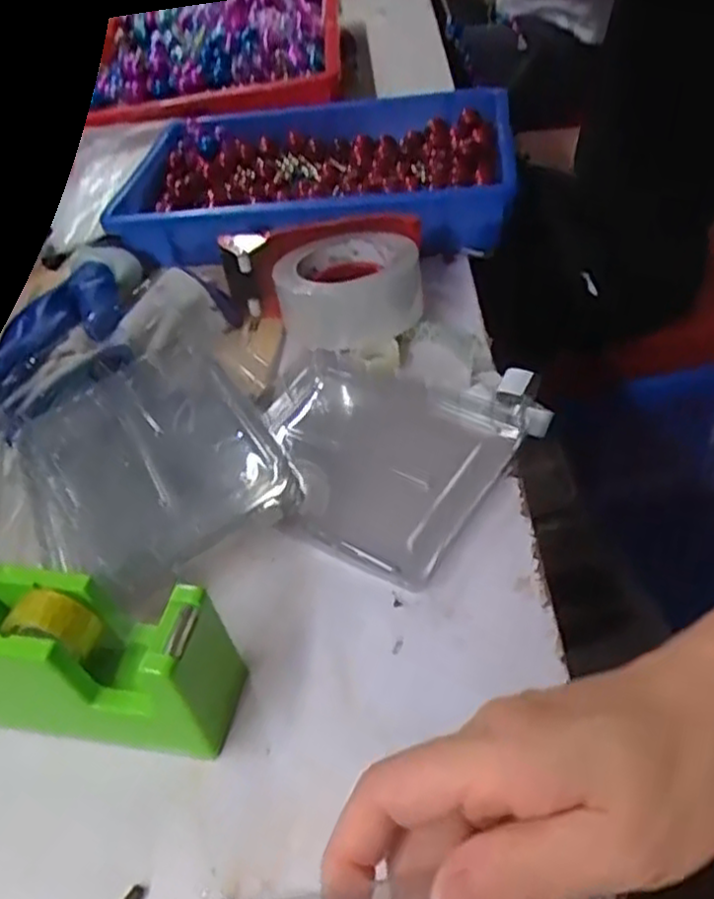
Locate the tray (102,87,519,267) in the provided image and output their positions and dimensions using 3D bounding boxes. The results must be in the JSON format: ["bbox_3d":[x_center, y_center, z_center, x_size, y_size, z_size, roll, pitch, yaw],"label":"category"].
[{"bbox_3d":[-0.038,-0.272,0.716,0.359,0.071,0.250,-2,44,9],"label":"tray"}]

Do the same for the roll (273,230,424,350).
[{"bbox_3d":[-0.005,-0.126,0.586,0.104,0.057,0.104,-5,43,5],"label":"roll"}]

